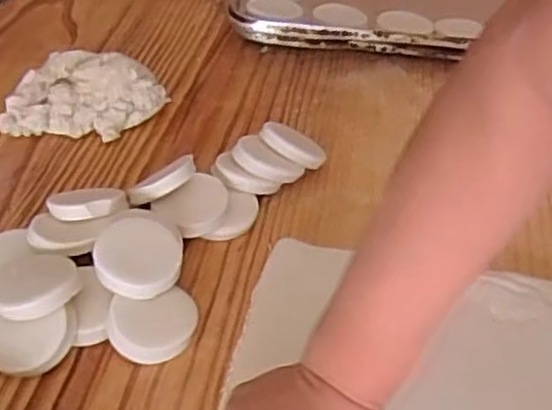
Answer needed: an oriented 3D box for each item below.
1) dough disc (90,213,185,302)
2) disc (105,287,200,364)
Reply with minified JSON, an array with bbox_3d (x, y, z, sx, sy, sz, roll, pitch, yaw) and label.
[{"bbox_3d":[-0.123,0.041,0.660,0.073,0.016,0.090,22,49,-10],"label":"dough disc"},{"bbox_3d":[-0.105,0.105,0.639,0.078,0.016,0.065,-2,54,-27],"label":"disc"}]

